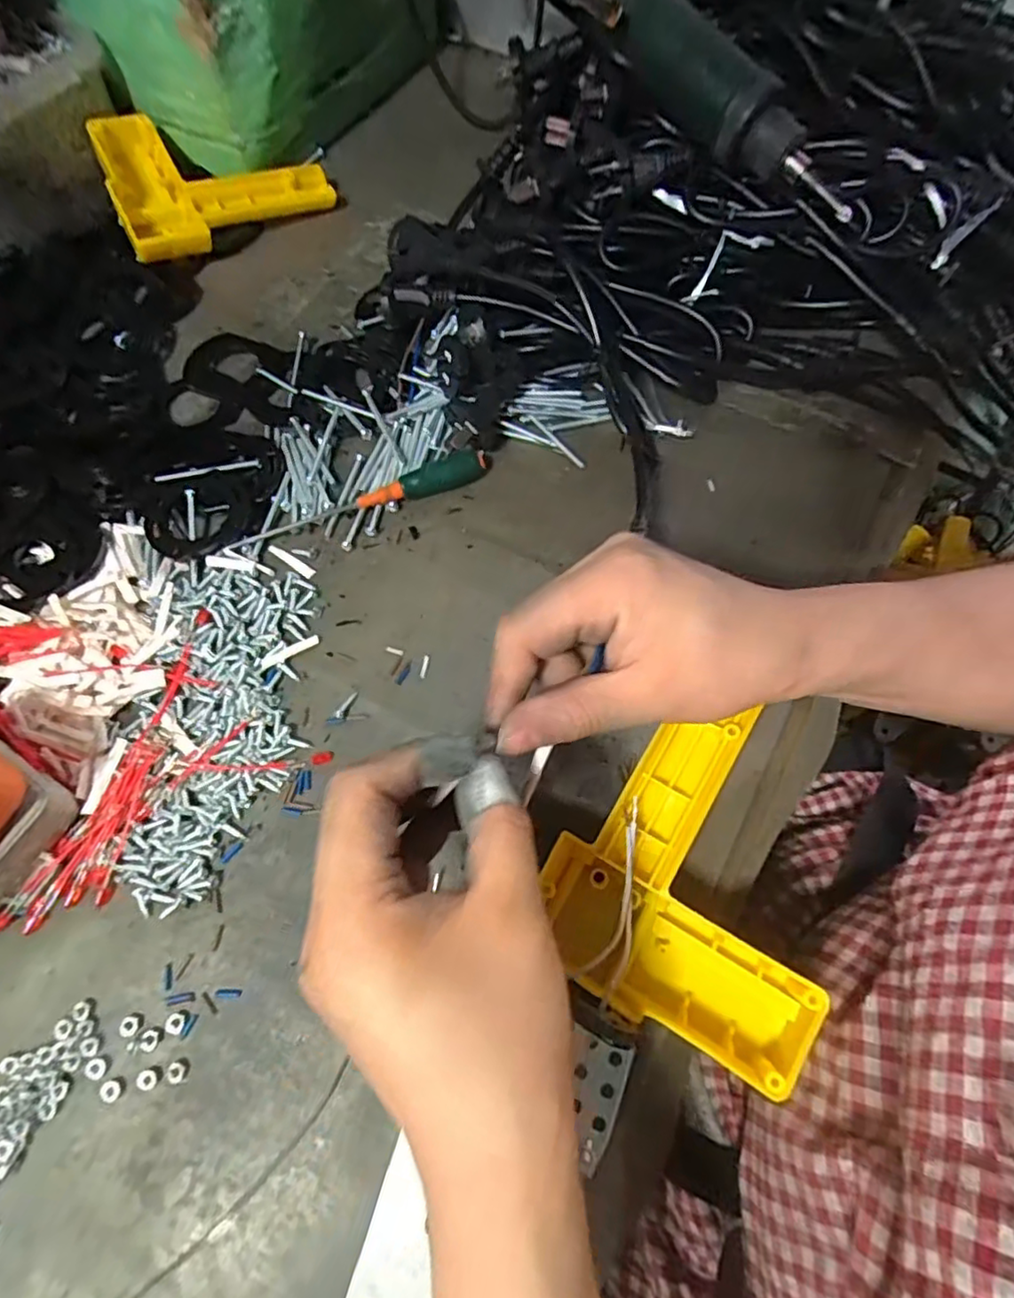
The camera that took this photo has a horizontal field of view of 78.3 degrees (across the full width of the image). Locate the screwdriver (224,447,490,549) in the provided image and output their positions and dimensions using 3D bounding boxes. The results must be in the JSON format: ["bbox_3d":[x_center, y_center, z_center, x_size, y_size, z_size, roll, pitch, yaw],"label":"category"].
[{"bbox_3d":[-0.082,-0.086,0.360,0.154,0.016,0.019,-22,68,-8],"label":"screwdriver"}]

